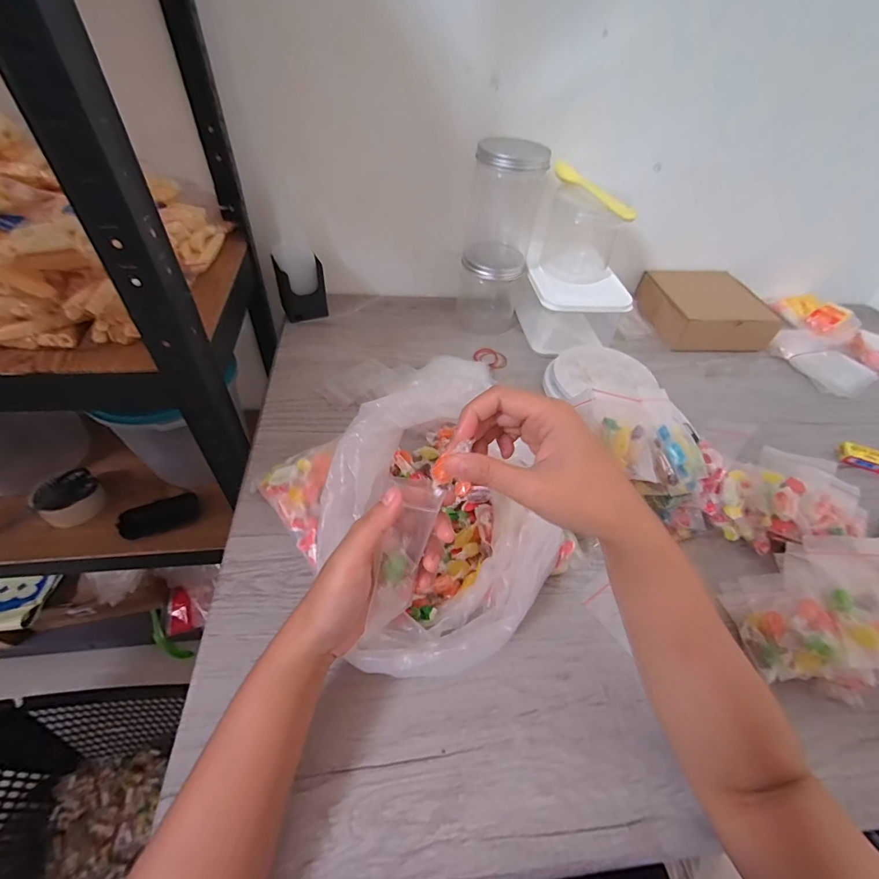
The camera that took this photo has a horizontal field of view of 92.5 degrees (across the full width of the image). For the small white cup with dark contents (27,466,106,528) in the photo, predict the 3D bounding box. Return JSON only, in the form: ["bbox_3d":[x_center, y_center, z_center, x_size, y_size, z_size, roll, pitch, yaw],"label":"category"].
[{"bbox_3d":[-0.589,0.094,0.678,0.084,0.066,0.066,-13,51,-16],"label":"small white cup with dark contents"}]

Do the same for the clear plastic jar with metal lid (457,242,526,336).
[{"bbox_3d":[0.076,-0.228,0.627,0.090,0.104,0.080,2,49,-4],"label":"clear plastic jar with metal lid"}]

